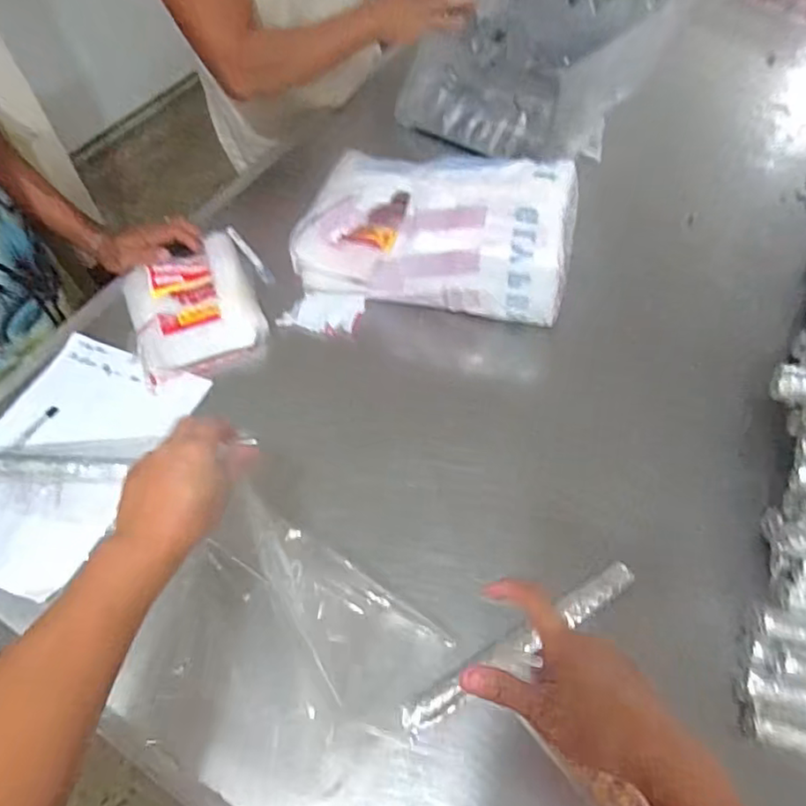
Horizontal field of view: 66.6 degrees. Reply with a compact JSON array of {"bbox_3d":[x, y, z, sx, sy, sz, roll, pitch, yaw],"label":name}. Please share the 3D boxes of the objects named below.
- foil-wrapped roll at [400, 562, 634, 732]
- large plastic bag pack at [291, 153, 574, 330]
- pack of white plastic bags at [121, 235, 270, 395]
[{"bbox_3d":[0.106,0.211,0.536,0.239,0.024,0.031,-28,58,-14],"label":"foil-wrapped roll"},{"bbox_3d":[0.037,-0.223,0.789,0.346,0.105,0.172,10,56,11],"label":"large plastic bag pack"},{"bbox_3d":[-0.271,-0.126,0.791,0.163,0.049,0.198,-20,56,-10],"label":"pack of white plastic bags"}]

